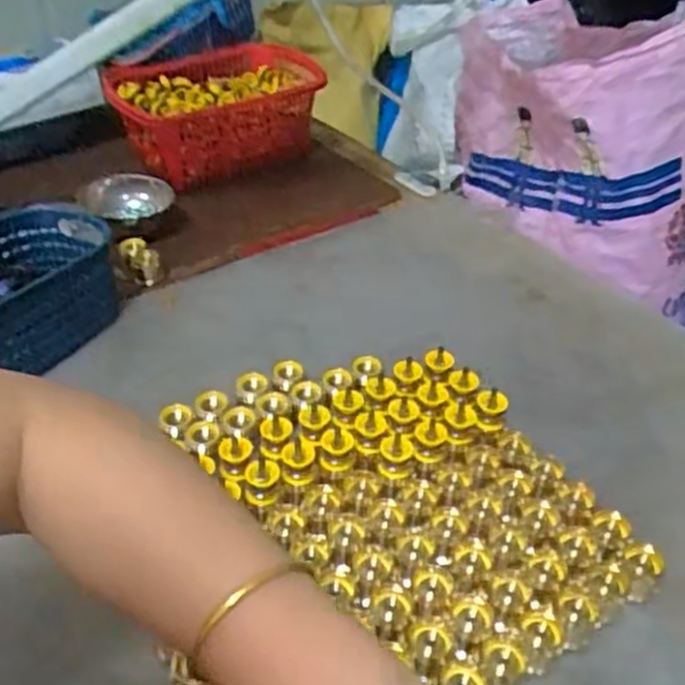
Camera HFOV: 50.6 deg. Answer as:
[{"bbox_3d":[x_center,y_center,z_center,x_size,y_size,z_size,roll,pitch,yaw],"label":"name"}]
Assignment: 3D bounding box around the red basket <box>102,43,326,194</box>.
[{"bbox_3d":[-0.163,-0.311,0.999,0.285,0.111,0.199,-16,42,-21],"label":"red basket"}]

